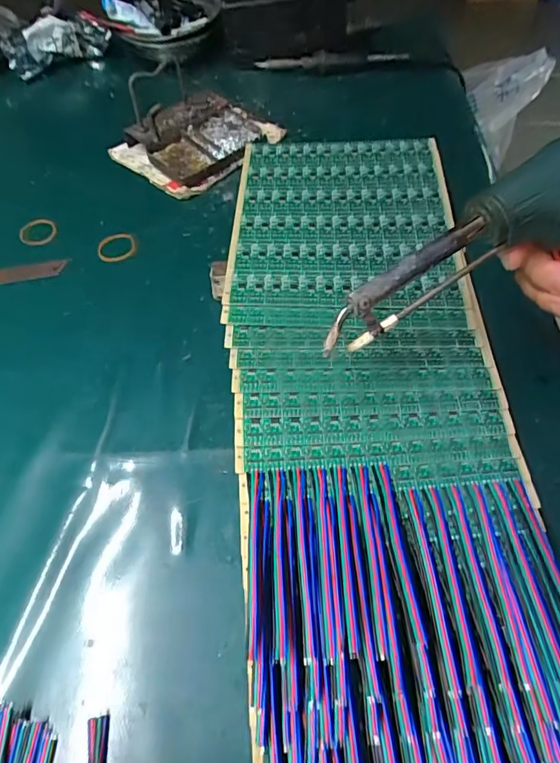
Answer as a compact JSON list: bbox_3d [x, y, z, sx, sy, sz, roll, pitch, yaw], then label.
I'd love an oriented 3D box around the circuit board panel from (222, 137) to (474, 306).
[{"bbox_3d":[0.048,-0.132,0.363,0.164,0.009,0.192,2,56,3],"label":"circuit board panel"}]

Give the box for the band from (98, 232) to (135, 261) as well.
[{"bbox_3d":[-0.145,-0.120,0.414,0.032,0.005,0.026,-18,58,-10],"label":"band"}]

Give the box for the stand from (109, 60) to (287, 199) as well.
[{"bbox_3d":[-0.084,-0.265,0.464,0.111,0.069,0.139,38,65,23],"label":"stand"}]

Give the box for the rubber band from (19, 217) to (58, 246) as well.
[{"bbox_3d":[-0.221,-0.138,0.426,0.032,0.006,0.032,-18,70,-18],"label":"rubber band"}]

